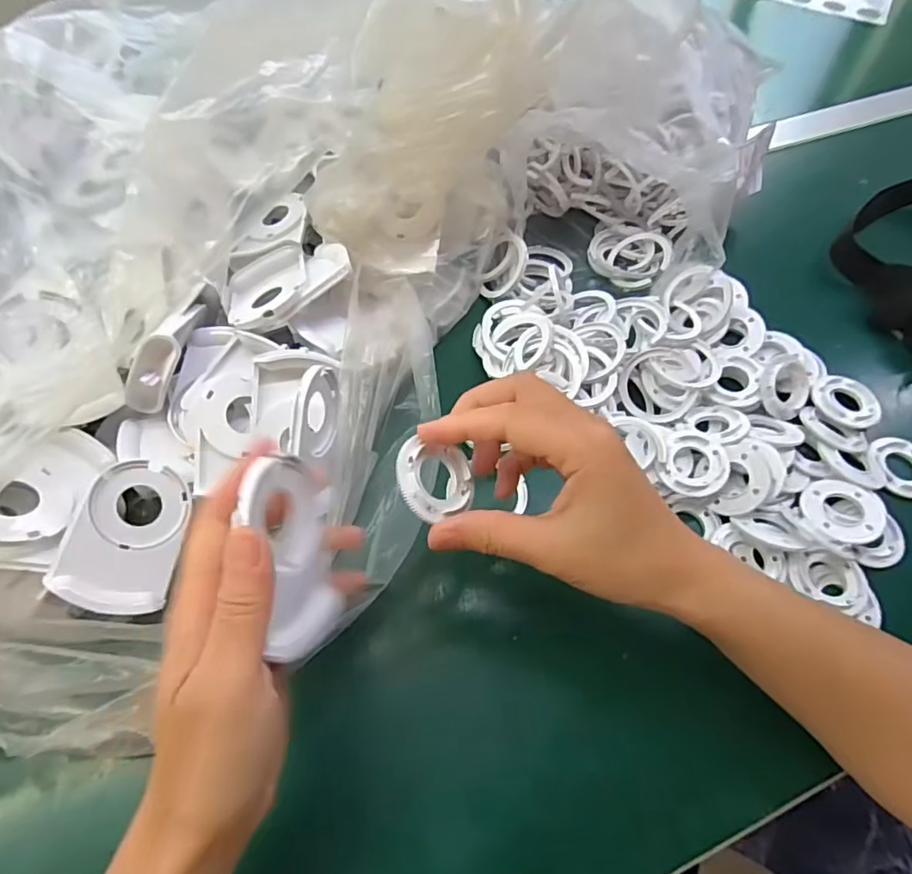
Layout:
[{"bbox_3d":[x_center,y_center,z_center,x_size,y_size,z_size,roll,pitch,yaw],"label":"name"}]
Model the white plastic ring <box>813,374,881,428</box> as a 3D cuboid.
[{"bbox_3d":[0.273,-0.025,0.387,0.040,0.006,0.043,0,59,-1],"label":"white plastic ring"}]

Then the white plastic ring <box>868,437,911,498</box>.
[{"bbox_3d":[0.304,0.020,0.375,0.041,0.008,0.043,0,59,-1],"label":"white plastic ring"}]

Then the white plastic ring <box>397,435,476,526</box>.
[{"bbox_3d":[-0.009,0.018,0.263,0.041,0.007,0.038,17,62,-35],"label":"white plastic ring"}]

